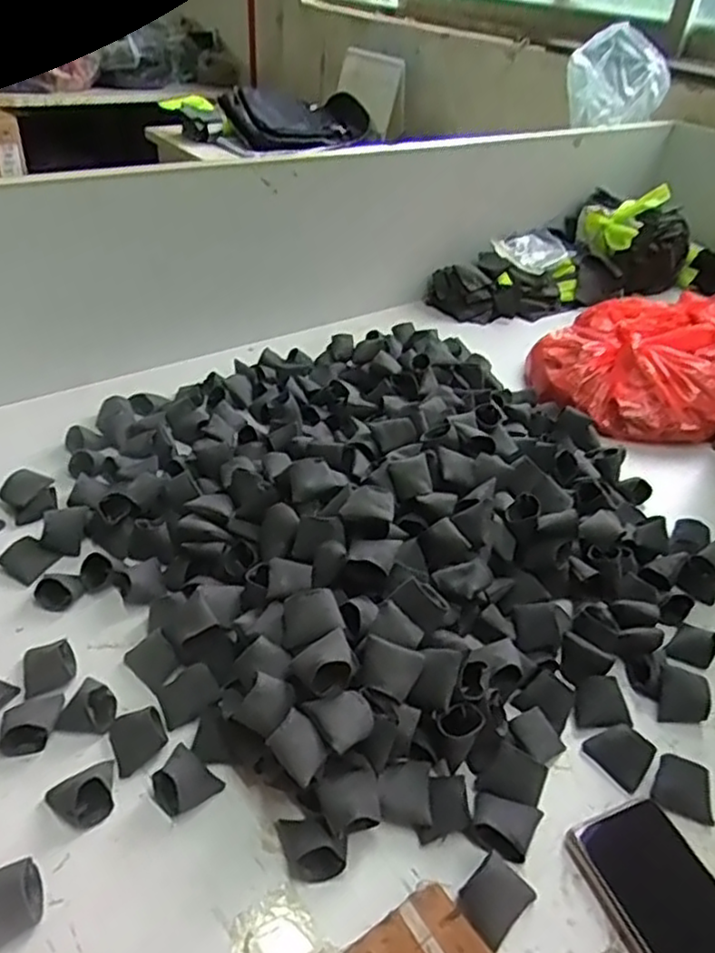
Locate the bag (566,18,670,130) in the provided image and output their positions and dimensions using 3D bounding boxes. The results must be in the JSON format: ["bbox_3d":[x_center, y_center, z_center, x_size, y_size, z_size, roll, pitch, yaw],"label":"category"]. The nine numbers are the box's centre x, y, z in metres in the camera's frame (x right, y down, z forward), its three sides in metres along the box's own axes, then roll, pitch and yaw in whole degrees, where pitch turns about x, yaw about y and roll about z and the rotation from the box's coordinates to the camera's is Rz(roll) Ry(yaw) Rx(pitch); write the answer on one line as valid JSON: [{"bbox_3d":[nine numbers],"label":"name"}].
[{"bbox_3d":[0.449,-0.696,1.212,0.187,0.157,0.070,32,46,28],"label":"bag"}]

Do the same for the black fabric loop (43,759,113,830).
[{"bbox_3d":[-0.176,0.201,0.447,0.041,0.031,0.038,4,39,-3],"label":"black fabric loop"}]

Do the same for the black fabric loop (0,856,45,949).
[{"bbox_3d":[-0.203,0.245,0.400,0.037,0.016,0.045,-13,43,-22],"label":"black fabric loop"}]

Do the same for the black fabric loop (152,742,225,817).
[{"bbox_3d":[-0.116,0.201,0.459,0.039,0.024,0.037,27,43,23],"label":"black fabric loop"}]

